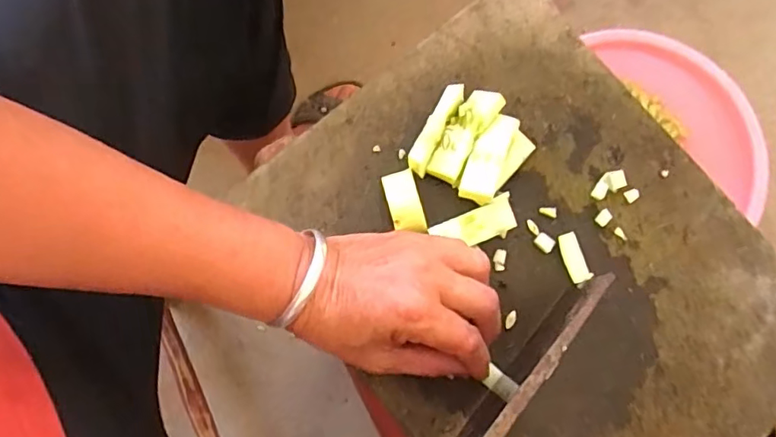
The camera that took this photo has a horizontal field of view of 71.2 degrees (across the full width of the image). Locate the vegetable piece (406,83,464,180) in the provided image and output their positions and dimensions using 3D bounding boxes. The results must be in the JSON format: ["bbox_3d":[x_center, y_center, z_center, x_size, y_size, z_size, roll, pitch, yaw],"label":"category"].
[{"bbox_3d":[0.032,-0.061,0.371,0.014,0.020,0.064,28,81,5],"label":"vegetable piece"}]

